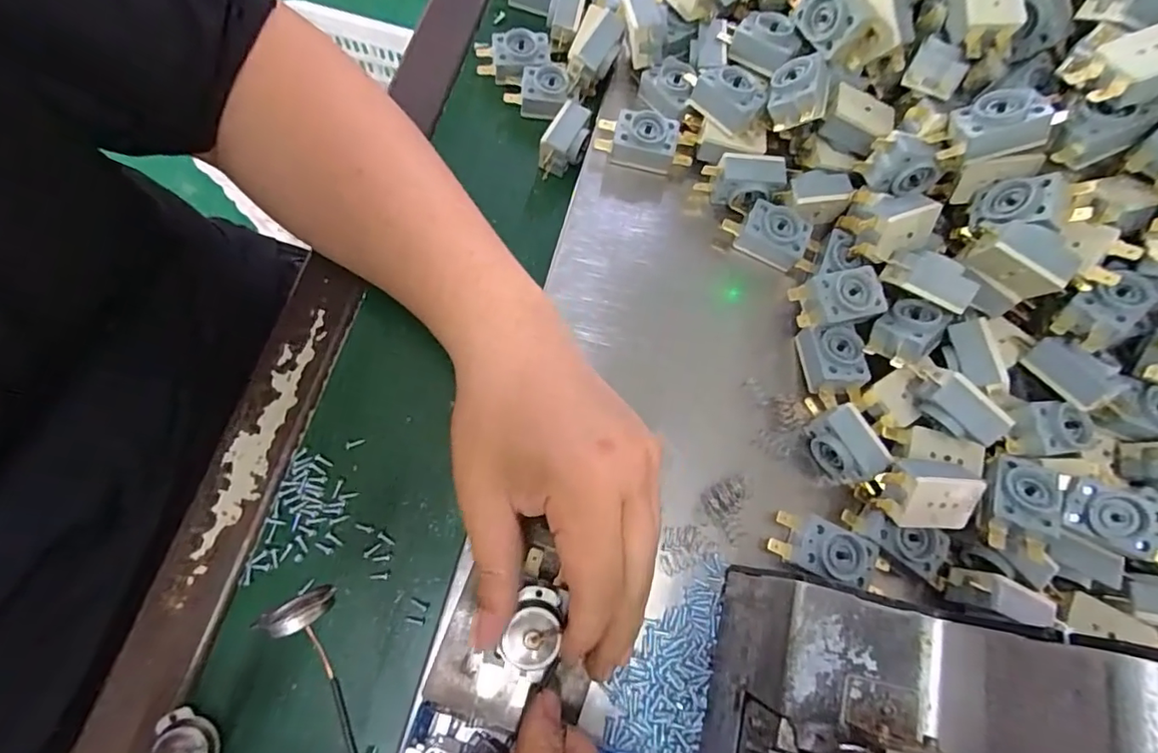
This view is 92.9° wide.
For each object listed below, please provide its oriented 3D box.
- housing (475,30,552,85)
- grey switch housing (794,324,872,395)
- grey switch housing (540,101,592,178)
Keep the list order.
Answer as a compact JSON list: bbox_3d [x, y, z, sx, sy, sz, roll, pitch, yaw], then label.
[{"bbox_3d":[-0.044,-0.209,0.358,0.048,0.017,0.031,-1,73,-4],"label":"housing"},{"bbox_3d":[0.136,-0.010,0.295,0.028,0.013,0.036,-9,73,-7],"label":"grey switch housing"},{"bbox_3d":[-0.007,-0.147,0.346,0.022,0.027,0.044,20,72,2],"label":"grey switch housing"}]

